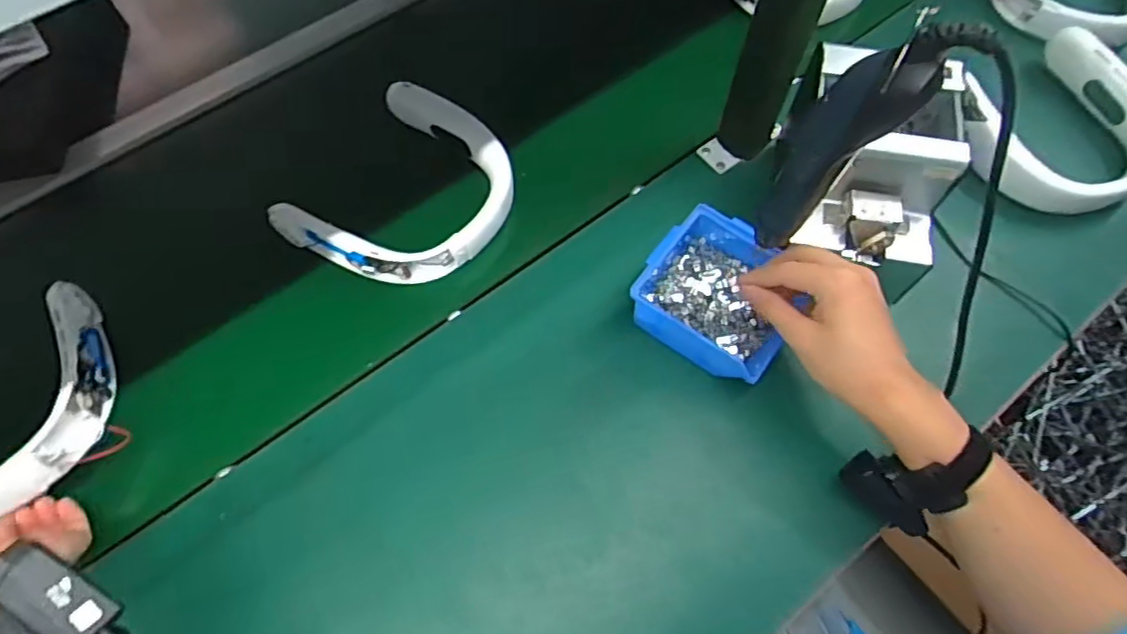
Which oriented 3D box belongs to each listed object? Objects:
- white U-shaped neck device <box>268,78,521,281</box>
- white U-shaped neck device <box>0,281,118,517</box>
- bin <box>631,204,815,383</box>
[{"bbox_3d":[-0.161,-0.132,0.665,0.189,0.047,0.209,27,68,12],"label":"white U-shaped neck device"},{"bbox_3d":[-0.500,0.084,0.551,0.180,0.066,0.199,-26,68,-11],"label":"white U-shaped neck device"},{"bbox_3d":[0.144,-0.018,0.596,0.139,0.062,0.133,33,69,14],"label":"bin"}]

